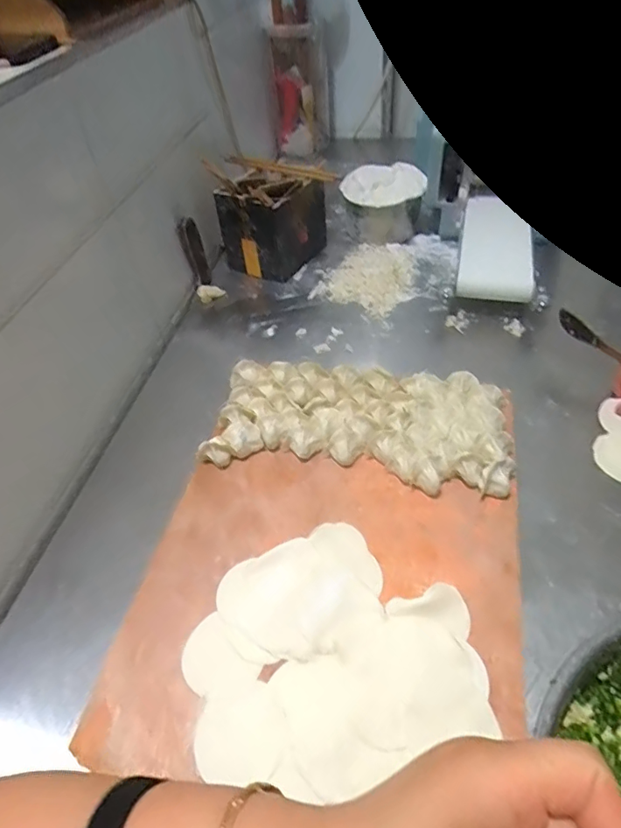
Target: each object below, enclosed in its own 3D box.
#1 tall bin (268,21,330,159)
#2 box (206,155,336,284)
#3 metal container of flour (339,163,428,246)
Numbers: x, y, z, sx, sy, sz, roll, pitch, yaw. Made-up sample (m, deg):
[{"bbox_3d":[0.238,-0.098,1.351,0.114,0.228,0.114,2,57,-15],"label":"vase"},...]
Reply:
[{"bbox_3d":[-0.022,-0.715,1.123,0.125,0.246,0.087,-6,47,1],"label":"tall bin"},{"bbox_3d":[-0.061,-0.335,0.860,0.135,0.158,0.156,23,54,25],"label":"box"},{"bbox_3d":[0.130,-0.375,0.905,0.138,0.090,0.128,4,48,10],"label":"metal container of flour"}]

